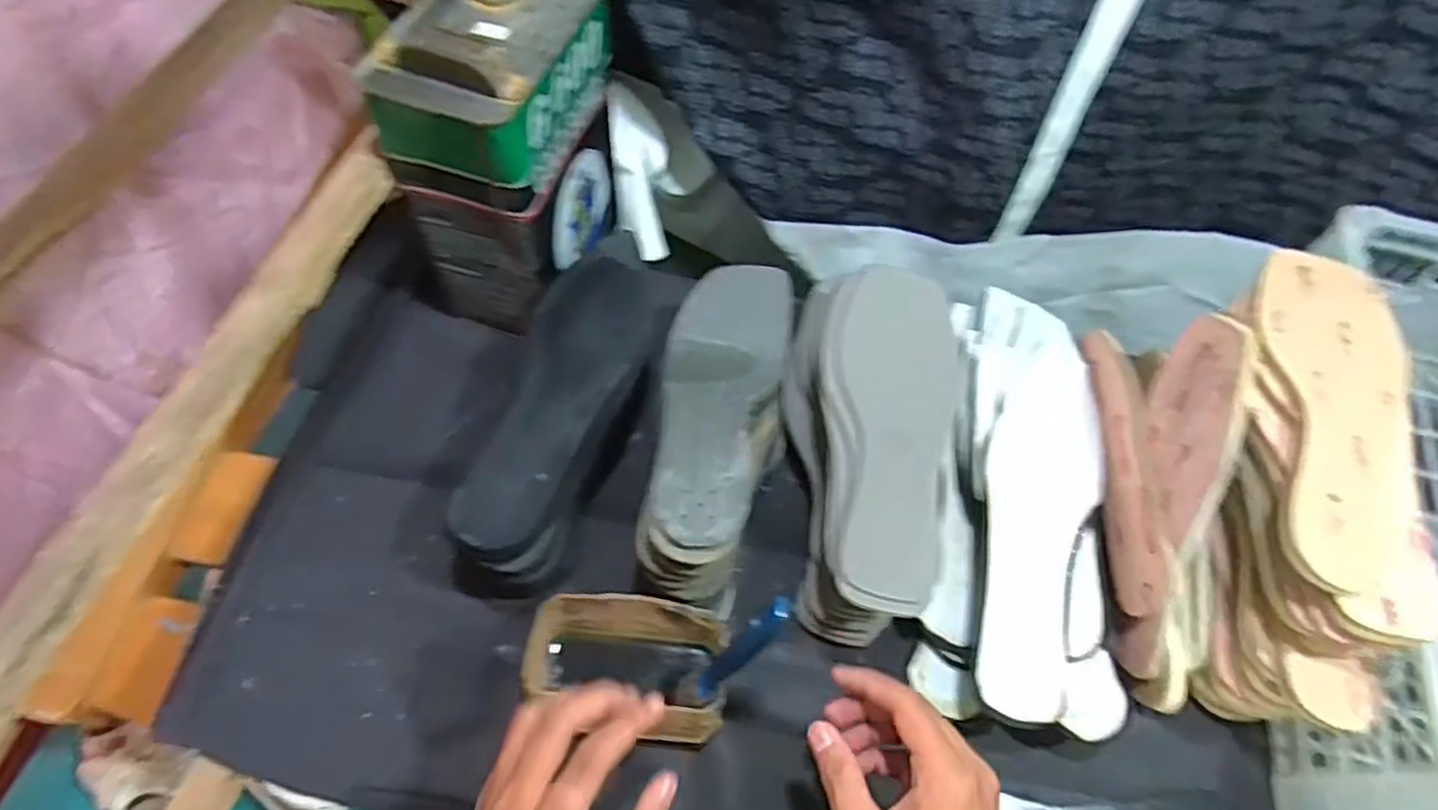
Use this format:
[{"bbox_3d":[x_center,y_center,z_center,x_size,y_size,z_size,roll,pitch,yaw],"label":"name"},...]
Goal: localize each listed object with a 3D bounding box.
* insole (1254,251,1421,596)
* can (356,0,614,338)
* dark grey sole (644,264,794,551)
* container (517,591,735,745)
[{"bbox_3d":[0.387,0.000,0.467,0.082,0.012,0.232,4,63,10],"label":"insole"},{"bbox_3d":[-0.157,-0.198,0.566,0.113,0.206,0.166,16,61,6],"label":"can"},{"bbox_3d":[-0.004,-0.005,0.533,0.086,0.045,0.232,13,60,4],"label":"dark grey sole"},{"bbox_3d":[-0.059,0.176,0.508,0.126,0.070,0.080,10,60,3],"label":"container"}]

